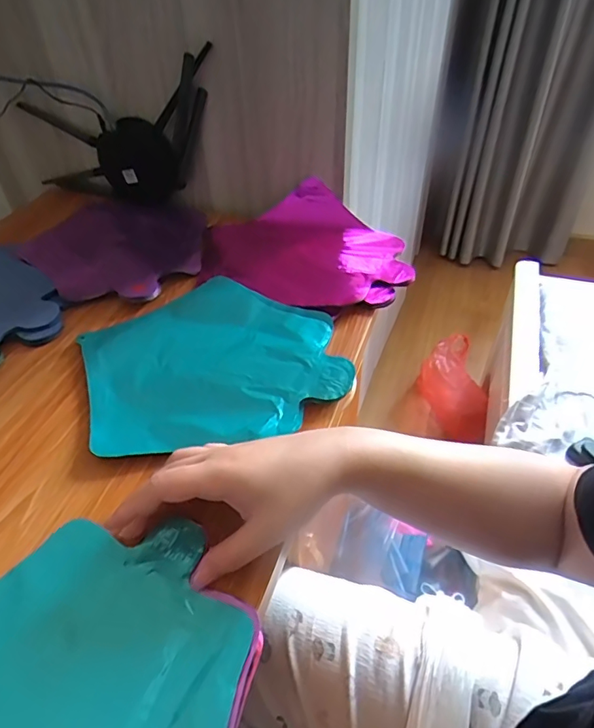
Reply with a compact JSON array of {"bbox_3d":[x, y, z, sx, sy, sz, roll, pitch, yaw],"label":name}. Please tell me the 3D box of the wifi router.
[{"bbox_3d":[-0.253,-0.317,0.678,0.314,0.179,0.046,13,47,16],"label":"wifi router"}]

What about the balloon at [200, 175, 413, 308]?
[{"bbox_3d":[0.008,-0.146,0.590,0.263,0.050,0.191,15,47,18],"label":"balloon"}]

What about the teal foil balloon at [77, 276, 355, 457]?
[{"bbox_3d":[-0.081,-0.012,0.472,0.229,0.008,0.214,-11,45,-8],"label":"teal foil balloon"}]

